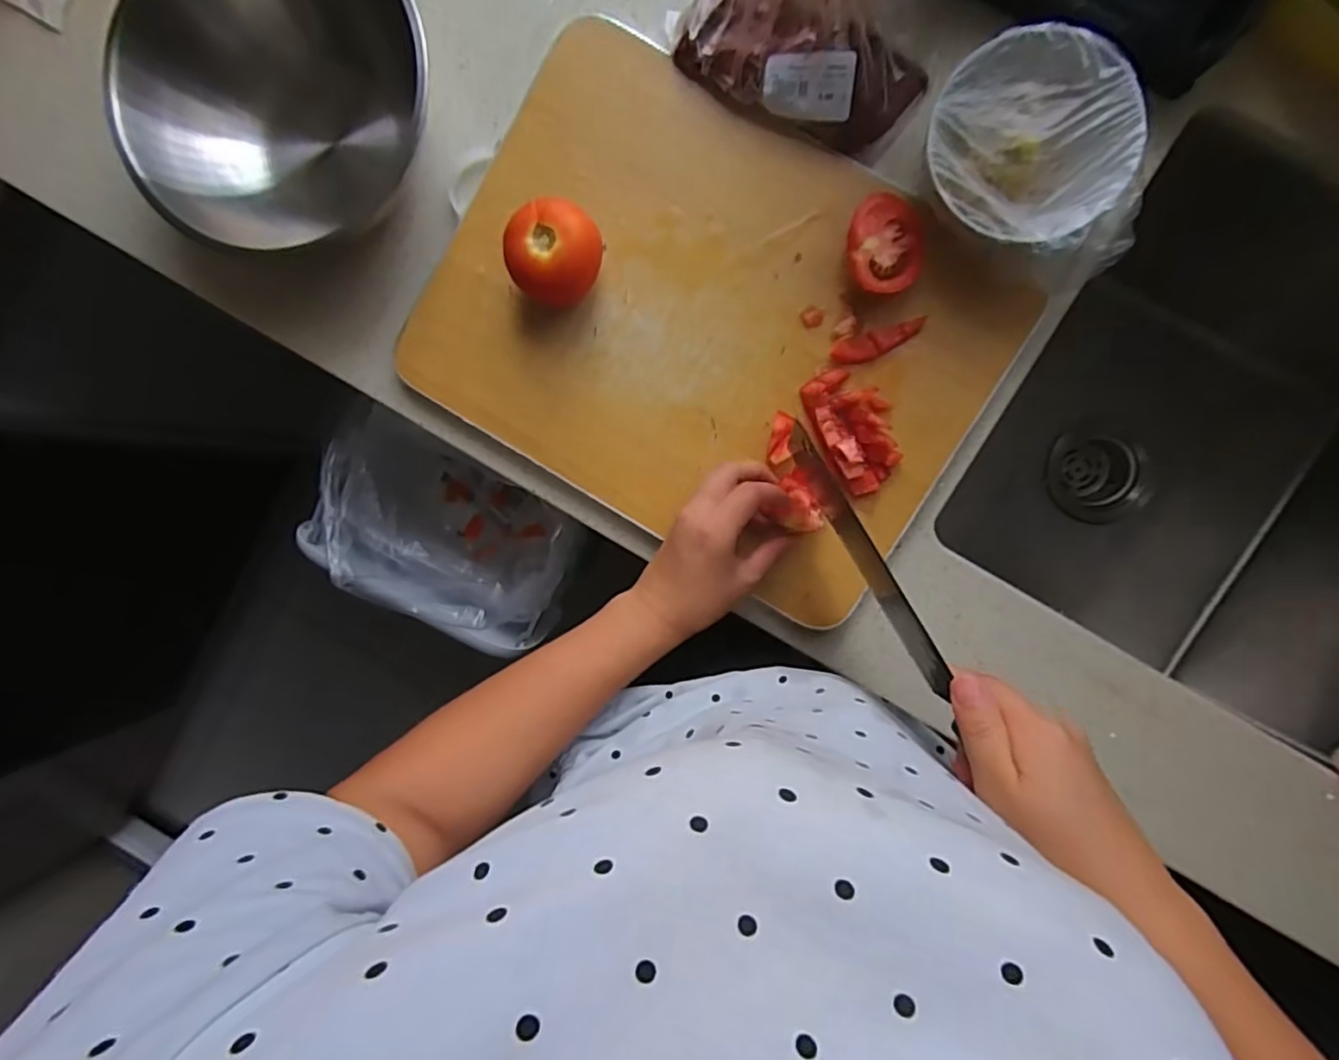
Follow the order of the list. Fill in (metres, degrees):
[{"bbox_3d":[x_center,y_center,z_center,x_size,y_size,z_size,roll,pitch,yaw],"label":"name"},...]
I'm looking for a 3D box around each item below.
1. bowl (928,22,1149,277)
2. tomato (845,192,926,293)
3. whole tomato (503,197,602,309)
[{"bbox_3d":[0.229,-0.237,0.395,0.131,0.050,0.137,0,94,5],"label":"bowl"},{"bbox_3d":[0.148,-0.194,0.421,0.052,0.035,0.065,-3,94,5],"label":"tomato"},{"bbox_3d":[-0.080,-0.192,0.427,0.065,0.053,0.066,0,94,5],"label":"whole tomato"}]

